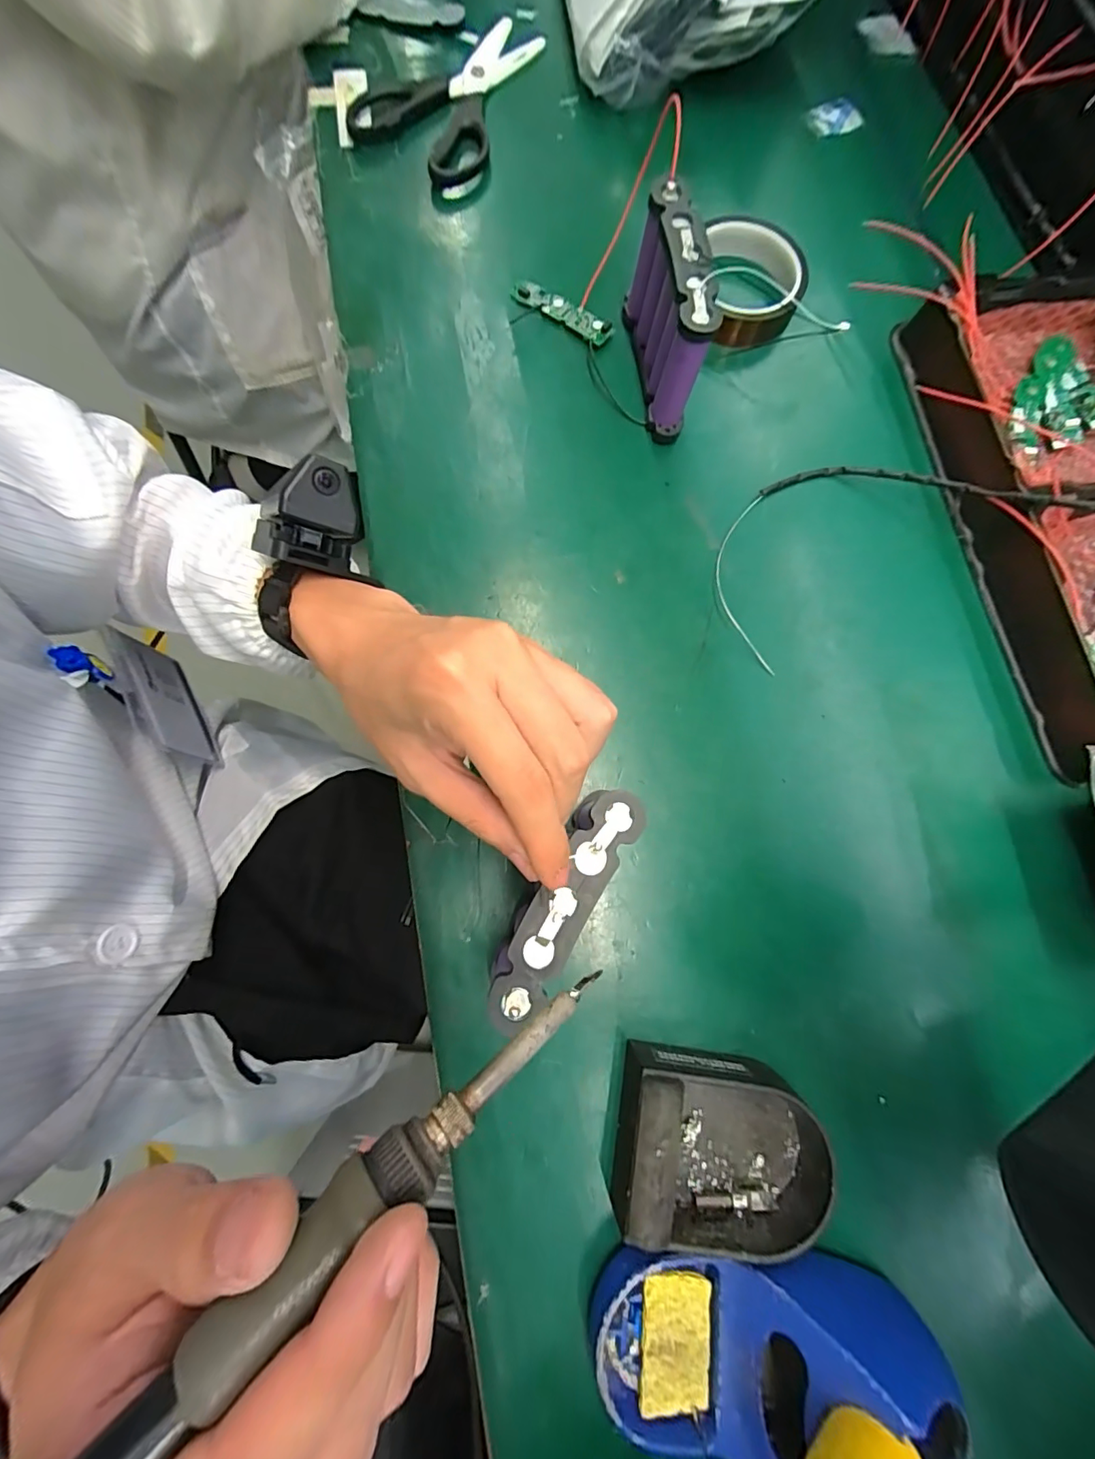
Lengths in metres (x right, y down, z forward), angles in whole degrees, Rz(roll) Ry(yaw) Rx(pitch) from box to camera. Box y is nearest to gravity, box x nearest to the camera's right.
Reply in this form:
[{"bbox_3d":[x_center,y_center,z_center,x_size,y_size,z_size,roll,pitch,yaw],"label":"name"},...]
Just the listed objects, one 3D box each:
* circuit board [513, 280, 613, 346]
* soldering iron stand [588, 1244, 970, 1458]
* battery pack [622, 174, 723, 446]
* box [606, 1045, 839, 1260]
[{"bbox_3d":[0.010,-0.303,0.364,0.080,0.004,0.017,34,101,5],"label":"circuit board"},{"bbox_3d":[0.100,0.285,0.212,0.155,0.087,0.079,-3,78,-4],"label":"soldering iron stand"},{"bbox_3d":[0.077,-0.259,0.322,0.024,0.082,0.108,-8,78,-5],"label":"battery pack"},{"bbox_3d":[0.087,0.210,0.252,0.107,0.039,0.077,12,77,0],"label":"box"}]

